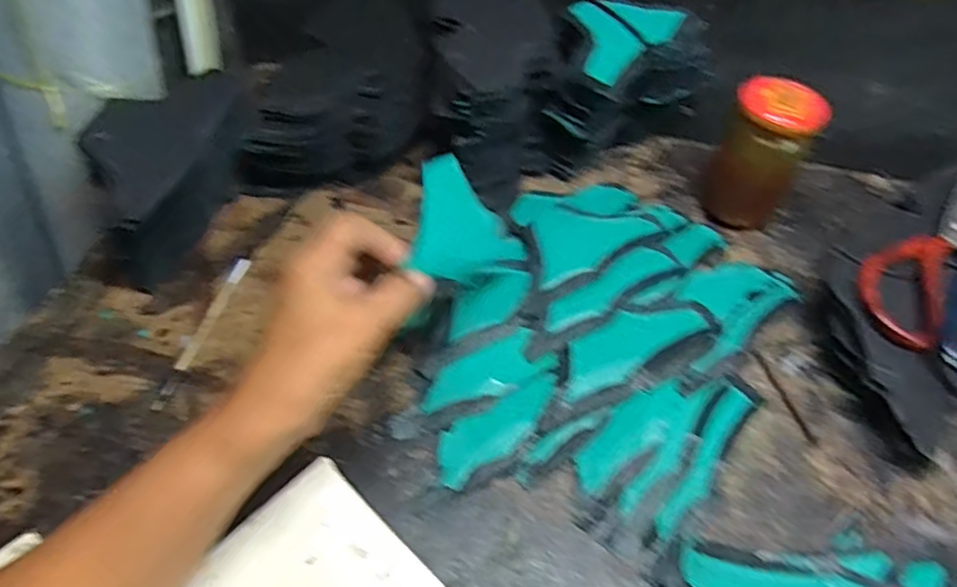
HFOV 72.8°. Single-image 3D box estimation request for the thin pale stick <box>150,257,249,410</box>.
[{"bbox_3d":[-0.193,0.024,0.459,0.009,0.009,0.130,12,54,7],"label":"thin pale stick"}]

